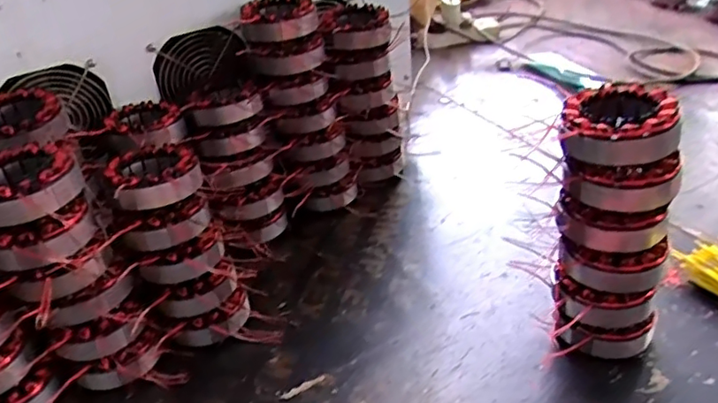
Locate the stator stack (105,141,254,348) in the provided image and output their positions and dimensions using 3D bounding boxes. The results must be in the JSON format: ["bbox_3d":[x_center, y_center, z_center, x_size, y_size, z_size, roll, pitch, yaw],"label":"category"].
[{"bbox_3d":[-0.172,0.045,0.575,0.090,0.205,0.084,-24,16,-27],"label":"stator stack"}]

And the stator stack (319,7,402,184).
[{"bbox_3d":[0.005,-0.137,0.795,0.099,0.226,0.097,-15,34,-14],"label":"stator stack"}]

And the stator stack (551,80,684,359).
[{"bbox_3d":[0.222,0.020,0.518,0.092,0.222,0.104,10,35,22],"label":"stator stack"}]

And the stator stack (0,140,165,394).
[{"bbox_3d":[-0.257,0.066,0.523,0.092,0.209,0.106,-25,37,-28],"label":"stator stack"}]

